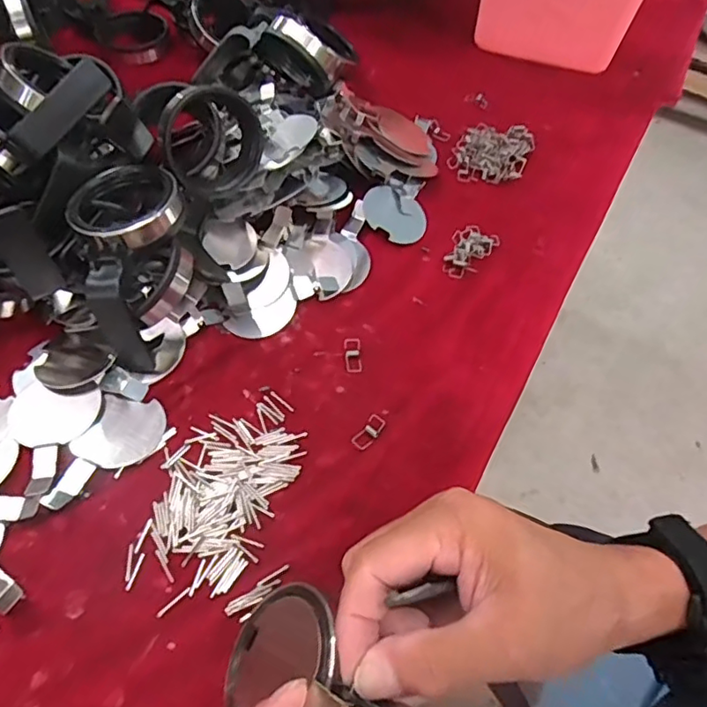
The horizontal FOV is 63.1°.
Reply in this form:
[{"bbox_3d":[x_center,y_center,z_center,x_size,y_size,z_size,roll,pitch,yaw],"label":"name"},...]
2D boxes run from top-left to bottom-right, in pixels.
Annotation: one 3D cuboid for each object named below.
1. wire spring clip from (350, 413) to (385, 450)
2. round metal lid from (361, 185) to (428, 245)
[{"bbox_3d":[0.011,0.049,0.367,0.012,0.006,0.026,37,63,18],"label":"wire spring clip"},{"bbox_3d":[0.035,-0.116,0.474,0.054,0.004,0.049,32,58,-5],"label":"round metal lid"}]

